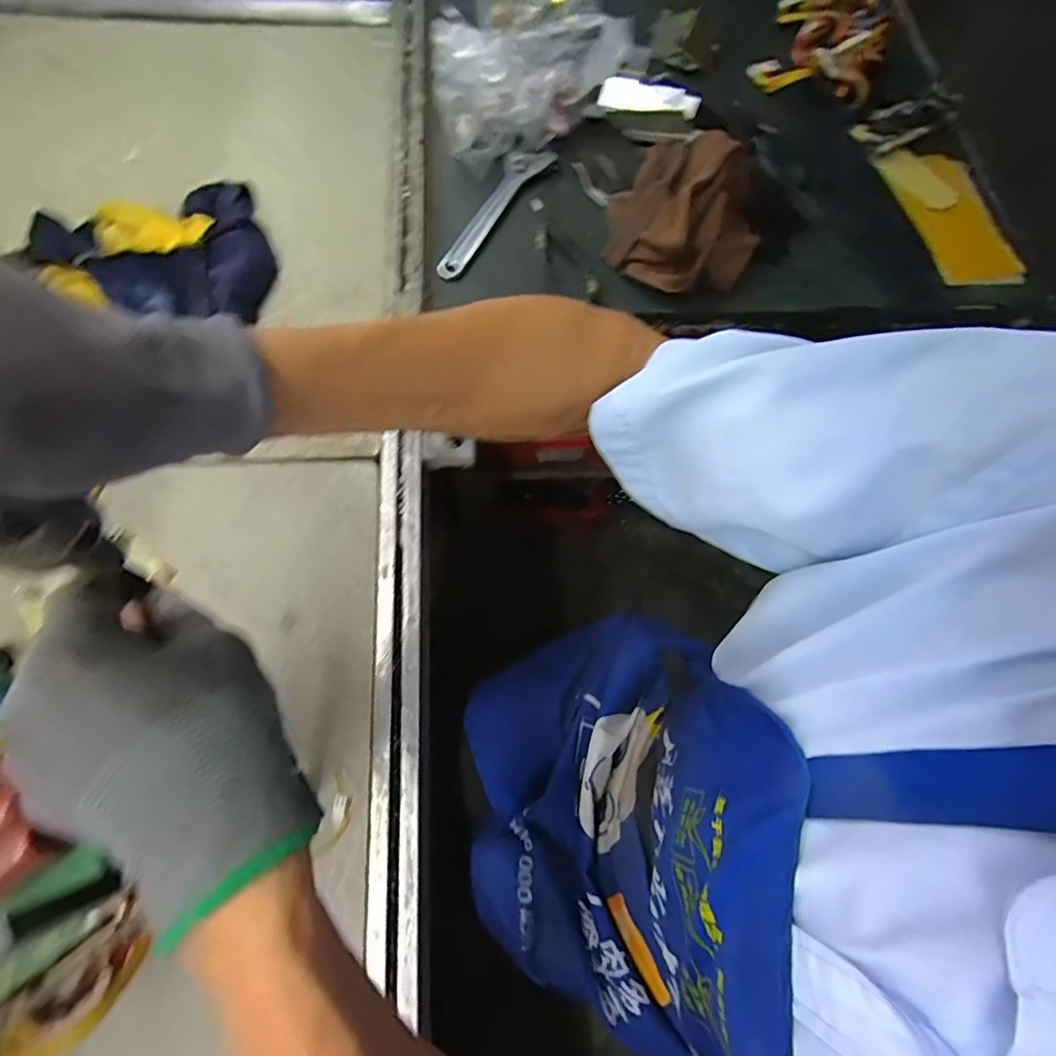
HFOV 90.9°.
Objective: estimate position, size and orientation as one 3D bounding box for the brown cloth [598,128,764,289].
[{"bbox_3d":[0.191,-0.380,0.615,0.180,0.064,0.214,15,70,2],"label":"brown cloth"}]

